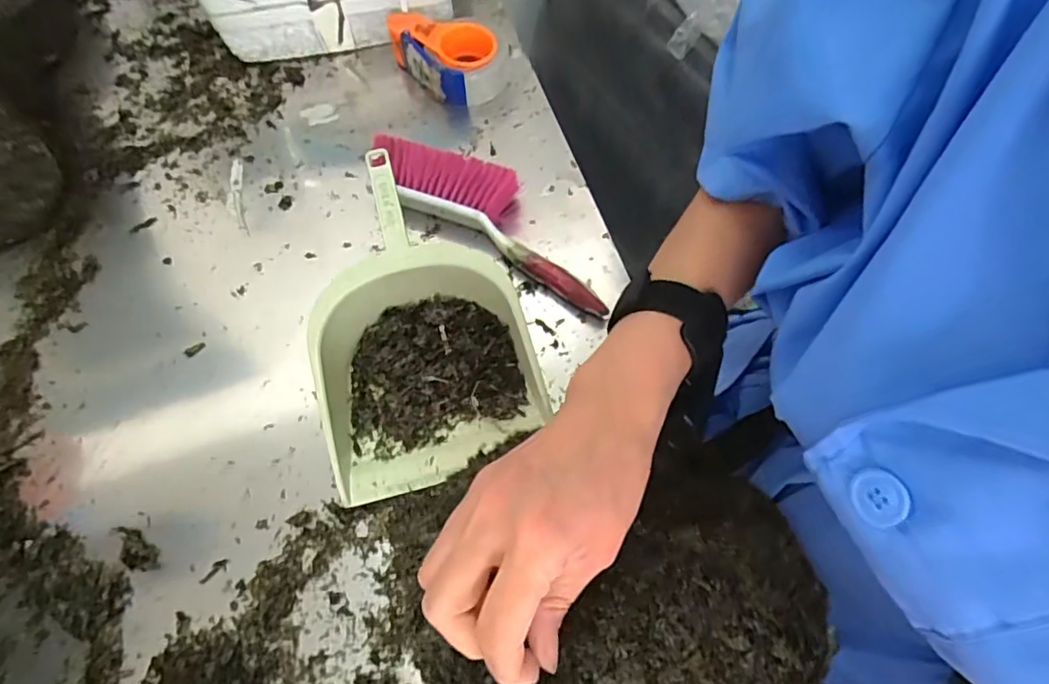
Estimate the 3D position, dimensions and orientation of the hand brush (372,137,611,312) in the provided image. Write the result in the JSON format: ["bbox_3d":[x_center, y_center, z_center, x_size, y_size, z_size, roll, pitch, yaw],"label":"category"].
[{"bbox_3d":[-0.034,-0.153,0.678,0.325,0.062,0.091,31,70,16],"label":"hand brush"}]

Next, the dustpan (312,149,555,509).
[{"bbox_3d":[-0.119,-0.028,0.609,0.224,0.103,0.335,-16,65,-5],"label":"dustpan"}]

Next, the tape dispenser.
[{"bbox_3d":[-0.103,-0.405,0.801,0.121,0.063,0.153,-33,67,-12],"label":"tape dispenser"}]

